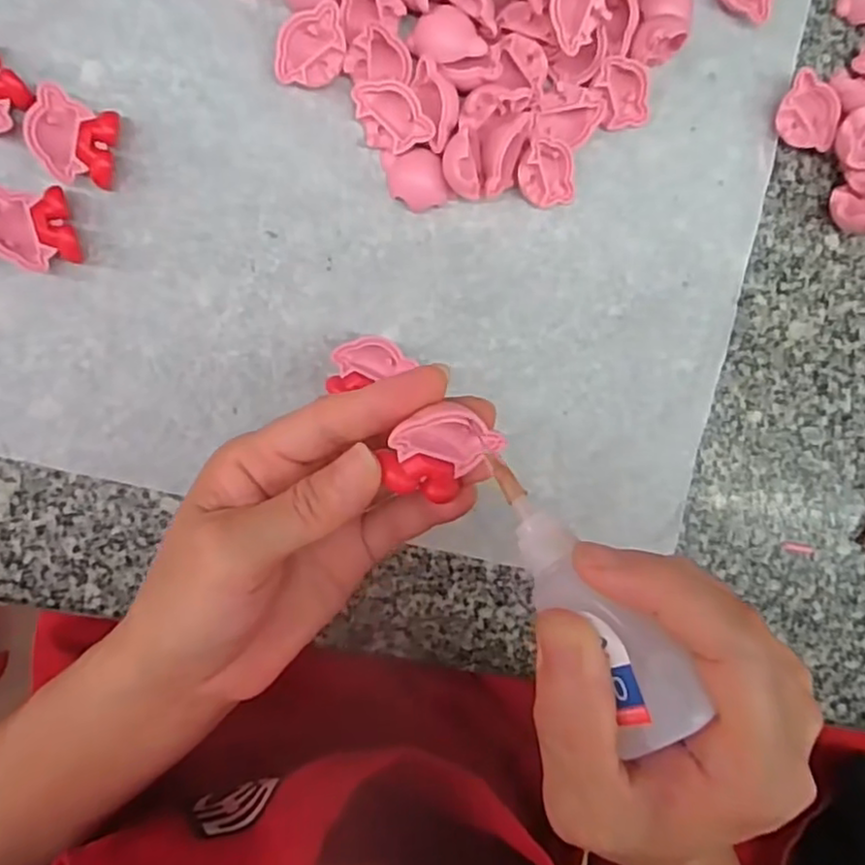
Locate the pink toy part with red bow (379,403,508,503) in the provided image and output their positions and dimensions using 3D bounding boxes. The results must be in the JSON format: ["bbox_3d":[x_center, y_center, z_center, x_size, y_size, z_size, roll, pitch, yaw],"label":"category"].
[{"bbox_3d":[0.002,0.007,0.215,0.032,0.017,0.033,-1,95,-8],"label":"pink toy part with red bow"}]

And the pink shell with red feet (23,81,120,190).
[{"bbox_3d":[-0.151,-0.123,0.284,0.031,0.018,0.036,13,93,-9],"label":"pink shell with red feet"}]

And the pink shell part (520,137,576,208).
[{"bbox_3d":[0.055,-0.122,0.314,0.031,0.007,0.031,-15,124,-23],"label":"pink shell part"}]

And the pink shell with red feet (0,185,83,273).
[{"bbox_3d":[-0.169,-0.086,0.282,0.032,0.013,0.035,-7,96,-8],"label":"pink shell with red feet"}]

